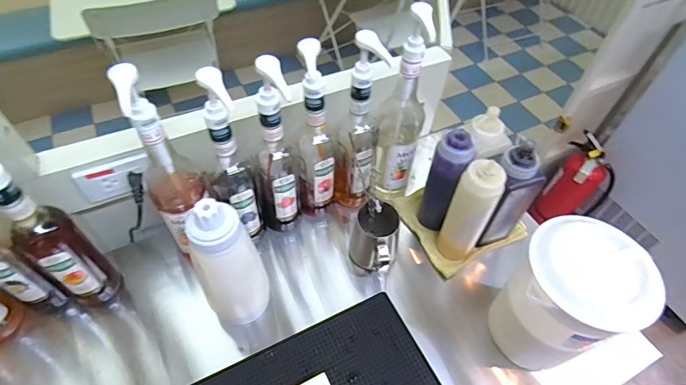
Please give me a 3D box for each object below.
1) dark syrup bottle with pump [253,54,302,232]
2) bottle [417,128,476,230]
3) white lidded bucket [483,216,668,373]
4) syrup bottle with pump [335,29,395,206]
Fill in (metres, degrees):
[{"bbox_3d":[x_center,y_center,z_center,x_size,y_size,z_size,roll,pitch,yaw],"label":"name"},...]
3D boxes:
[{"bbox_3d":[-0.110,-0.046,0.667,0.072,0.373,0.069,-4,53,-6],"label":"dark syrup bottle with pump"},{"bbox_3d":[0.178,-0.013,0.729,0.060,0.215,0.063,20,54,12],"label":"bottle"},{"bbox_3d":[0.318,0.157,0.597,0.149,0.215,0.149,1,52,-2],"label":"white lidded bucket"},{"bbox_3d":[0.031,-0.111,0.716,0.068,0.365,0.092,10,53,5],"label":"syrup bottle with pump"}]

